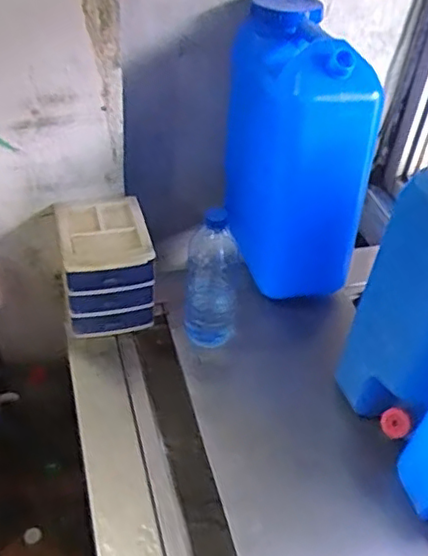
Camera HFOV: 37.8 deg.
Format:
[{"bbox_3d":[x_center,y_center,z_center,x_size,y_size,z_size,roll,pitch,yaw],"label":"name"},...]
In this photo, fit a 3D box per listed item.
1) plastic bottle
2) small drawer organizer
[{"bbox_3d":[-0.001,-0.004,0.970,0.082,0.243,0.071,6,42,0],"label":"plastic bottle"},{"bbox_3d":[-0.180,-0.025,1.033,0.133,0.141,0.172,-8,44,-14],"label":"small drawer organizer"}]

